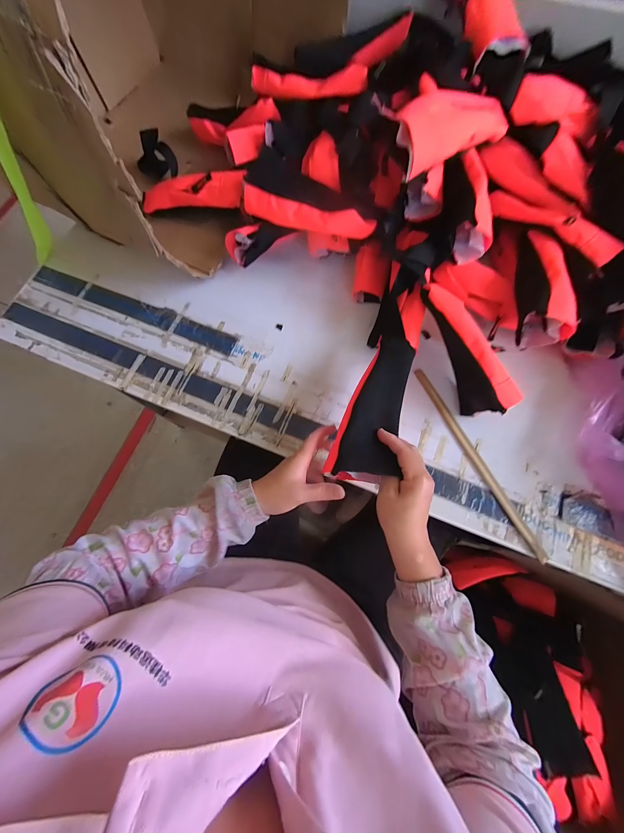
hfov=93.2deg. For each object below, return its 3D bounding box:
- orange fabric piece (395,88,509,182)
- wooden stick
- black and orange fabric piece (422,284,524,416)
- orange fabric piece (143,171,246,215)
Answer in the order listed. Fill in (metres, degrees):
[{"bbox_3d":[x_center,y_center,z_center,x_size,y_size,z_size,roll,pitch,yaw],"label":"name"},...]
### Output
[{"bbox_3d":[0.199,-0.424,0.425,0.210,0.053,0.078,-35,75,-9],"label":"orange fabric piece"},{"bbox_3d":[0.265,0.064,0.479,0.017,0.013,0.337,-25,75,-5],"label":"wooden stick"},{"bbox_3d":[0.242,-0.109,0.470,0.054,0.070,0.214,-28,92,-6],"label":"black and orange fabric piece"},{"bbox_3d":[-0.233,-0.435,0.576,0.221,0.037,0.062,5,74,15],"label":"orange fabric piece"}]

